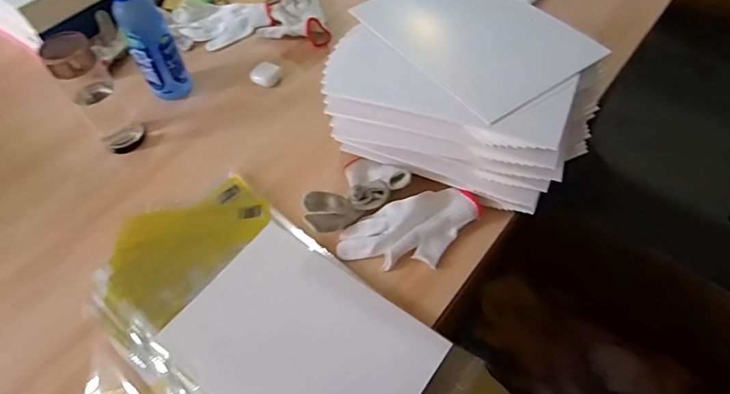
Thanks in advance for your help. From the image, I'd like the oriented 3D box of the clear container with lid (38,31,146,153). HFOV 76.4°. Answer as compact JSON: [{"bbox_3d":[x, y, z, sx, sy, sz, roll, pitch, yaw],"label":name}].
[{"bbox_3d":[-0.404,-0.150,0.699,0.064,0.182,0.057,-28,58,-16],"label":"clear container with lid"}]

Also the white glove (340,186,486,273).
[{"bbox_3d":[0.064,0.043,0.613,0.193,0.034,0.084,-17,55,-9],"label":"white glove"}]

